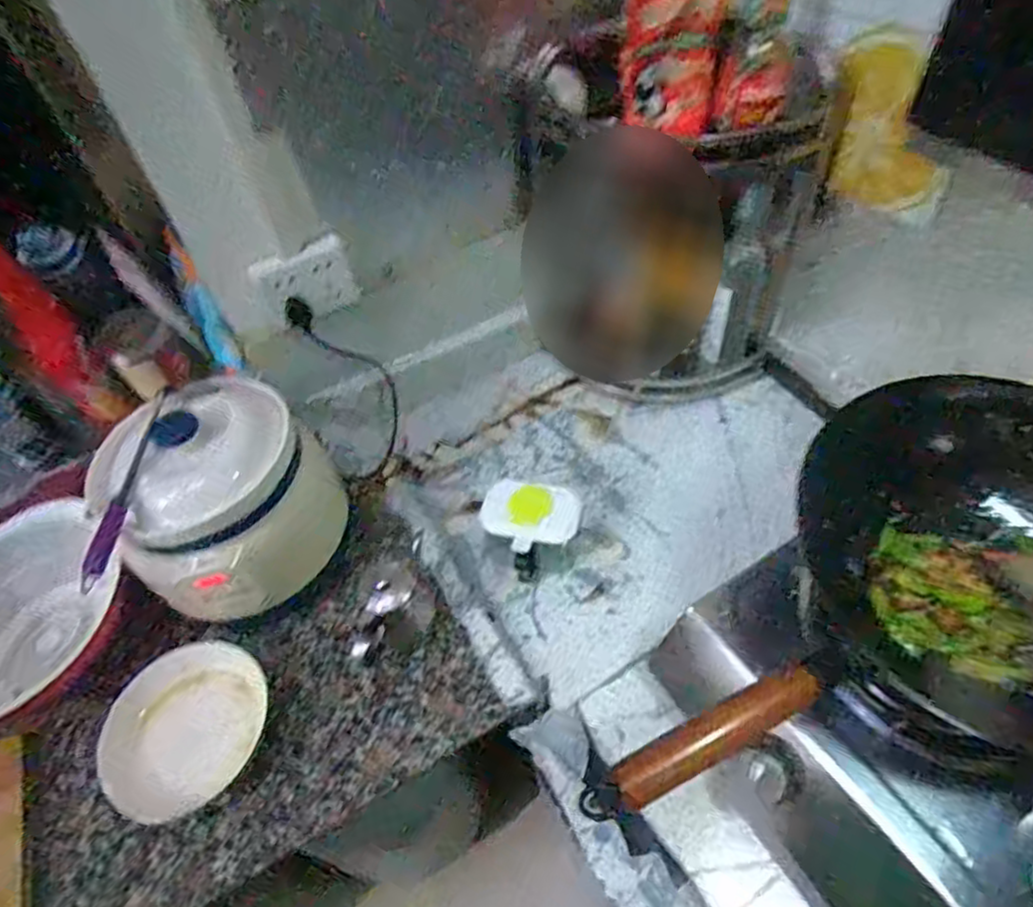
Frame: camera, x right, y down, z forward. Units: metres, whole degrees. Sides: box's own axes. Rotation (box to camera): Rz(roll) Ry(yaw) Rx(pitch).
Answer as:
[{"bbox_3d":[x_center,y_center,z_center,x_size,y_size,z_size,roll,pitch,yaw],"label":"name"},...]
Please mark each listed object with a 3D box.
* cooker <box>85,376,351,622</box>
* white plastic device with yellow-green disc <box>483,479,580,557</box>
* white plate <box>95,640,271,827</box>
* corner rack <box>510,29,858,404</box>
[{"bbox_3d":[-0.336,0.059,0.742,0.221,0.208,0.208,-37,57,-22],"label":"cooker"},{"bbox_3d":[0.017,0.075,0.770,0.114,0.022,0.086,2,60,11],"label":"white plastic device with yellow-green disc"},{"bbox_3d":[-0.355,0.293,0.693,0.179,0.040,0.166,-39,57,-23],"label":"white plate"},{"bbox_3d":[0.170,-0.290,0.874,0.225,0.421,0.339,-34,56,-20],"label":"corner rack"}]

